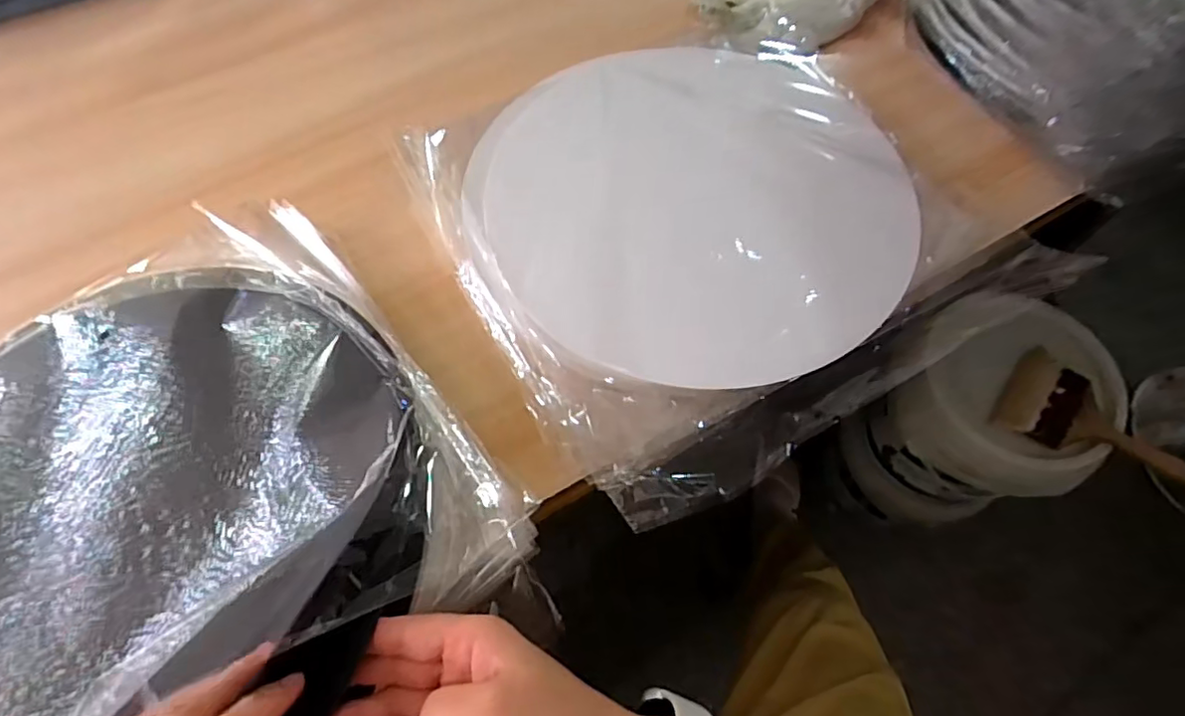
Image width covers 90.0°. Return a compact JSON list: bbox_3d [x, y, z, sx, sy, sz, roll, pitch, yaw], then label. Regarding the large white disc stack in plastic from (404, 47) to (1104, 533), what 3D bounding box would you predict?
[{"bbox_3d":[0.080,-0.103,0.424,0.348,0.039,0.343,-27,67,-12],"label":"large white disc stack in plastic"}]

